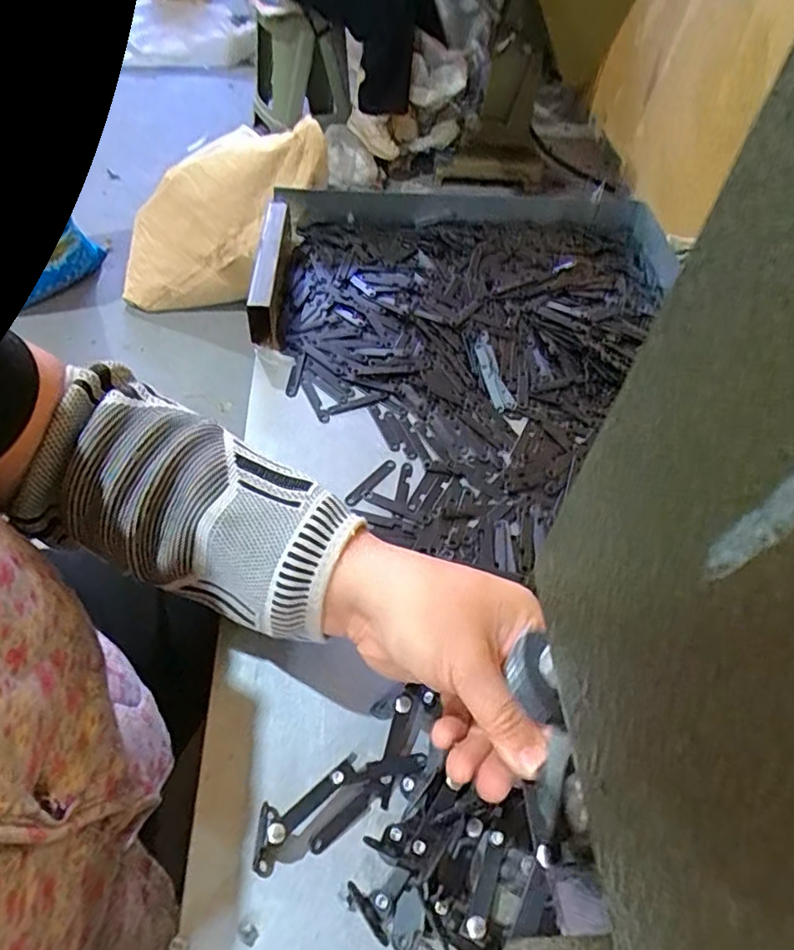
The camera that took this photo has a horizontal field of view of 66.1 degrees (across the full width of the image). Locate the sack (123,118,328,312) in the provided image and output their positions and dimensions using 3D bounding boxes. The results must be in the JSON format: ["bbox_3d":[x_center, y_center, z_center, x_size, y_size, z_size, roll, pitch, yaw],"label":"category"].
[{"bbox_3d":[-0.472,-0.675,1.633,0.695,0.266,0.188,-36,53,18],"label":"sack"}]

